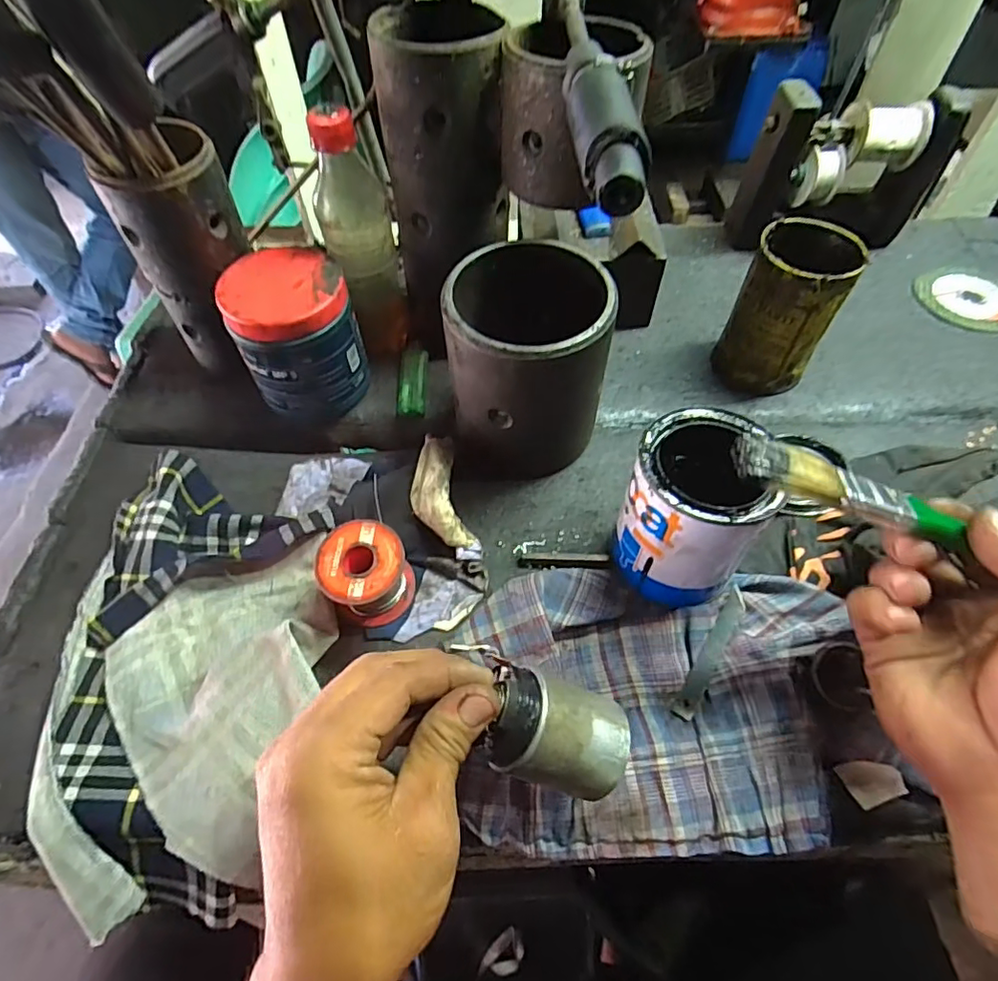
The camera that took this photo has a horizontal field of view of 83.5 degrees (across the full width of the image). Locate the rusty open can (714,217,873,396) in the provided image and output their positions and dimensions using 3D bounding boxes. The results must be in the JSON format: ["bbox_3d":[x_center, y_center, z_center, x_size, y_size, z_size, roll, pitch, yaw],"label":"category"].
[{"bbox_3d":[0.226,-0.142,0.447,0.069,0.113,0.076,24,60,16],"label":"rusty open can"}]

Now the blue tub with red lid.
[{"bbox_3d":[-0.155,-0.119,0.440,0.086,0.101,0.083,0,56,0],"label":"blue tub with red lid"}]

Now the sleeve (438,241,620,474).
[{"bbox_3d":[0.020,-0.089,0.405,0.110,0.134,0.109,0,56,0],"label":"sleeve"}]

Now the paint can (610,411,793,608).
[{"bbox_3d":[0.121,0.011,0.347,0.079,0.109,0.085,0,56,0],"label":"paint can"}]

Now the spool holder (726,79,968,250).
[{"bbox_3d":[0.325,-0.301,0.535,0.179,0.140,0.053,-2,56,-1],"label":"spool holder"}]

